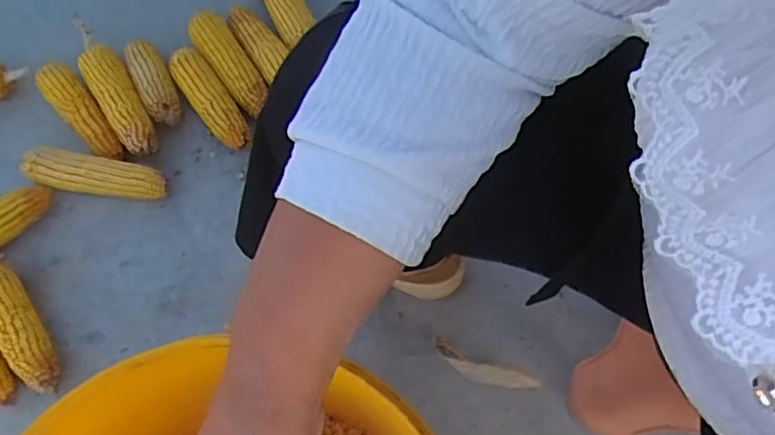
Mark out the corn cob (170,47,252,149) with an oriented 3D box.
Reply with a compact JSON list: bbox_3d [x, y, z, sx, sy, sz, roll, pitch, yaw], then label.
[{"bbox_3d":[-0.234,-0.154,0.810,0.046,0.039,0.155,-35,72,-15],"label":"corn cob"}]

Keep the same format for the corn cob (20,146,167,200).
[{"bbox_3d":[-0.368,-0.052,0.787,0.174,0.052,0.048,5,66,1],"label":"corn cob"}]

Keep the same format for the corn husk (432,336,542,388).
[{"bbox_3d":[0.108,0.173,0.703,0.122,0.010,0.028,22,68,8],"label":"corn husk"}]

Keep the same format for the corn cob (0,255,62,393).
[{"bbox_3d":[-0.431,0.121,0.712,0.049,0.054,0.188,-36,72,-16],"label":"corn cob"}]

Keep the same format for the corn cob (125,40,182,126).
[{"bbox_3d":[-0.309,-0.178,0.819,0.046,0.035,0.123,-25,70,-12],"label":"corn cob"}]

